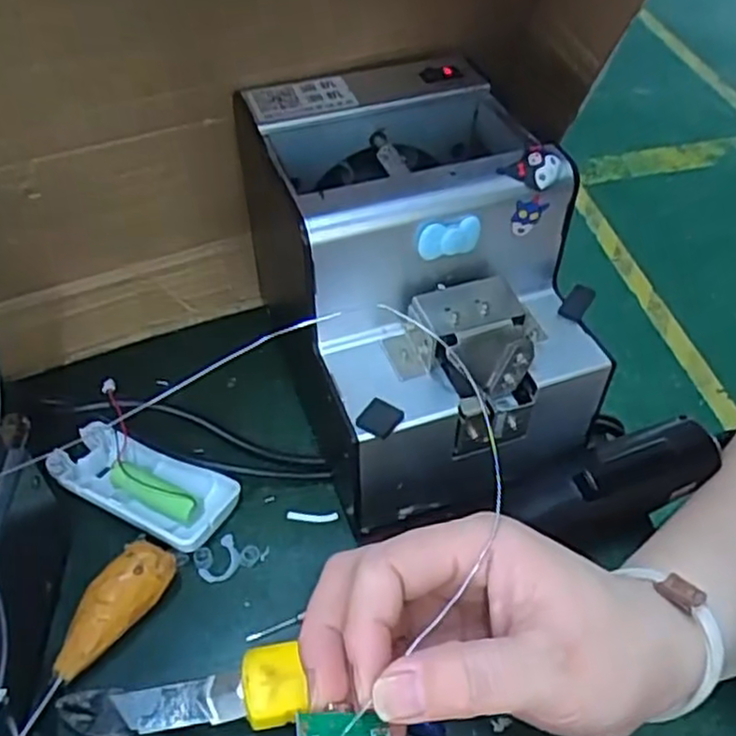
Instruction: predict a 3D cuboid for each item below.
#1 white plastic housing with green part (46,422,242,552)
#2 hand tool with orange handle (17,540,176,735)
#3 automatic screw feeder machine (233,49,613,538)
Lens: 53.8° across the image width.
[{"bbox_3d":[-0.115,0.059,0.367,0.095,0.019,0.044,20,51,18],"label":"white plastic housing with green part"},{"bbox_3d":[-0.117,0.113,0.312,0.021,0.024,0.084,25,53,21],"label":"hand tool with orange handle"},{"bbox_3d":[0.026,-0.041,0.368,0.127,0.145,0.188,-16,50,-13],"label":"automatic screw feeder machine"}]

